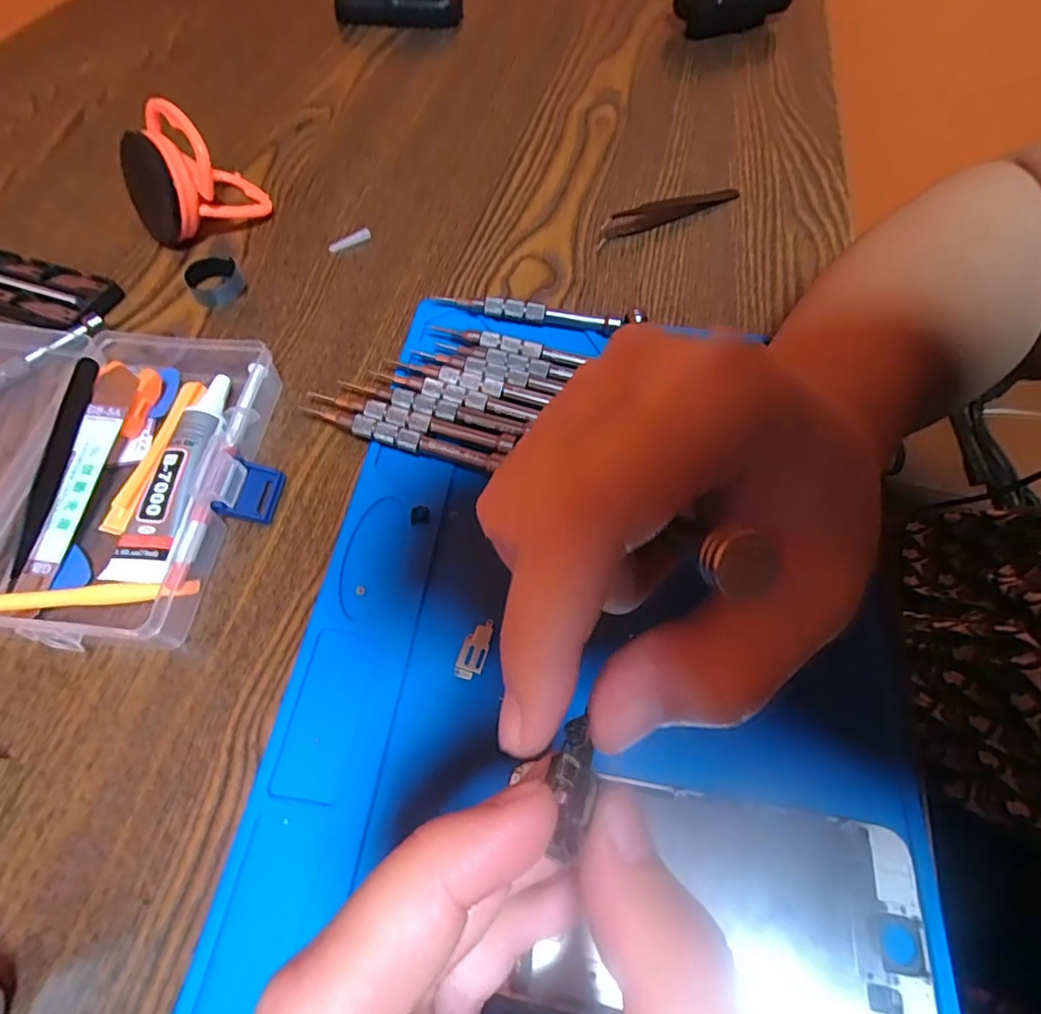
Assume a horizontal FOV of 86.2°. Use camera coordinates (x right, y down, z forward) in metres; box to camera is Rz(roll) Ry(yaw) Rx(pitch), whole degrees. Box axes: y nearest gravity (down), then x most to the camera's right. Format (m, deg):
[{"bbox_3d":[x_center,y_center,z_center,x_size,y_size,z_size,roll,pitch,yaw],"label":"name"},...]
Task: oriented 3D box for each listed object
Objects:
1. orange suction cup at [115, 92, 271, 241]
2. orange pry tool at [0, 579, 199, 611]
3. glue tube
[{"bbox_3d":[-0.198,-0.200,0.328,0.070,0.059,0.060,-31,65,-17],"label":"orange suction cup"},{"bbox_3d":[-0.172,0.034,0.216,0.081,0.004,0.008,-2,59,-17],"label":"orange pry tool"},{"bbox_3d":[-0.149,-0.016,0.246,0.026,0.017,0.103,8,60,4],"label":"glue tube"}]

